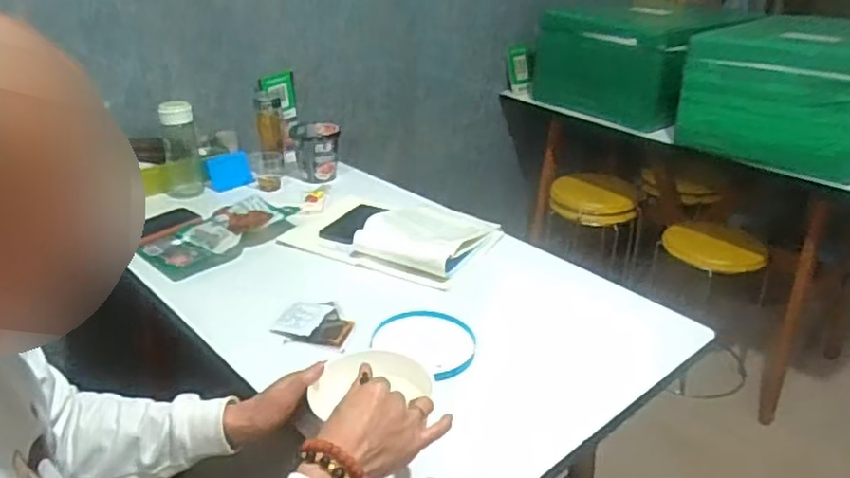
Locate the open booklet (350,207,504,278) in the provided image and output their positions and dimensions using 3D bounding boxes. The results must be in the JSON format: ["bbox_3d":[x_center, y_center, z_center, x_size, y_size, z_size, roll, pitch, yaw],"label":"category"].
[{"bbox_3d":[0.015,-0.015,1.220,0.219,0.040,0.254,13,29,22],"label":"open booklet"}]

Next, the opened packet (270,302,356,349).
[{"bbox_3d":[-0.161,0.123,1.001,0.116,0.015,0.099,4,27,7],"label":"opened packet"}]

